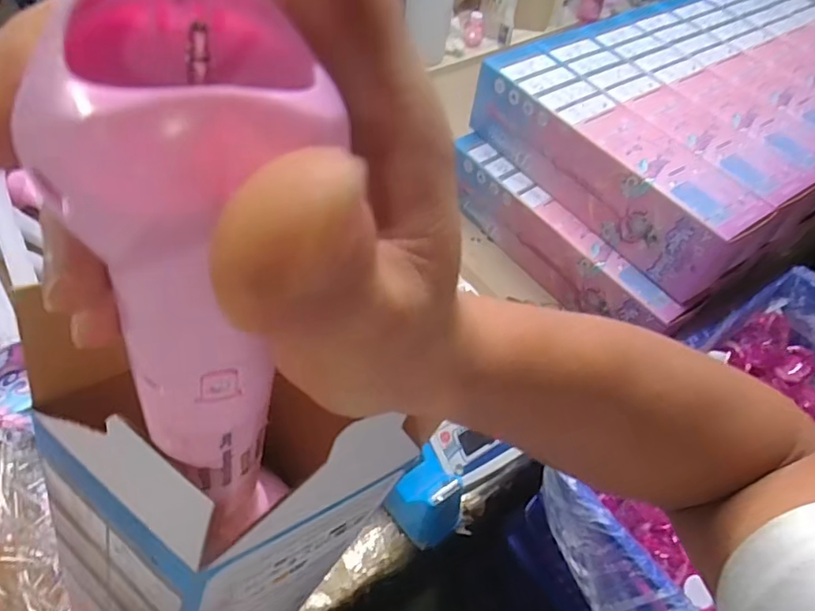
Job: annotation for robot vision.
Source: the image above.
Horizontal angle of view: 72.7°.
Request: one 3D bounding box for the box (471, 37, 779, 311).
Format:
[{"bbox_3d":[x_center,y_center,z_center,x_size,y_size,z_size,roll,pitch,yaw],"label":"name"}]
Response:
[{"bbox_3d":[0.259,-0.196,0.736,0.101,0.113,0.409,-28,58,-23],"label":"box"}]

